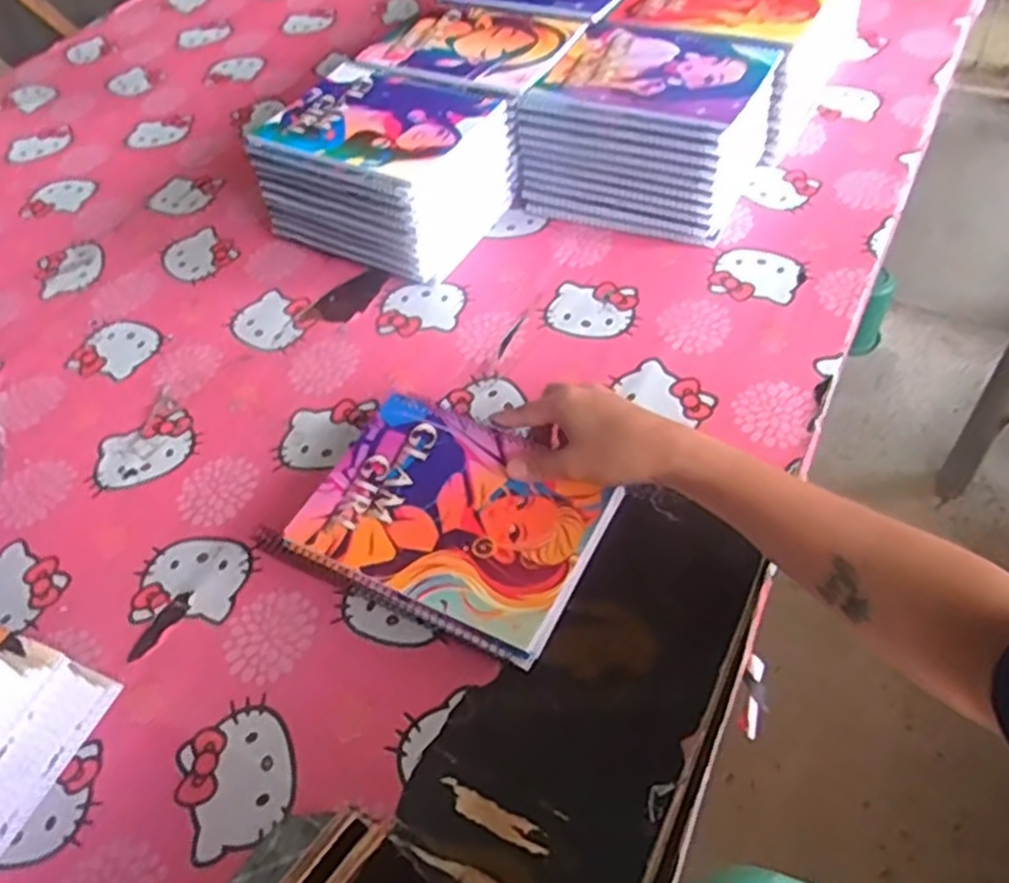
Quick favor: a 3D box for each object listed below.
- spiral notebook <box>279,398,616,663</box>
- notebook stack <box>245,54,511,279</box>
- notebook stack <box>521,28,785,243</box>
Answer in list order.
[{"bbox_3d":[-0.035,0.048,0.556,0.202,0.014,0.154,19,55,21],"label":"spiral notebook"},{"bbox_3d":[-0.115,-0.261,0.770,0.198,0.120,0.163,24,57,24],"label":"notebook stack"},{"bbox_3d":[0.140,-0.306,0.770,0.202,0.121,0.182,22,56,22],"label":"notebook stack"}]

